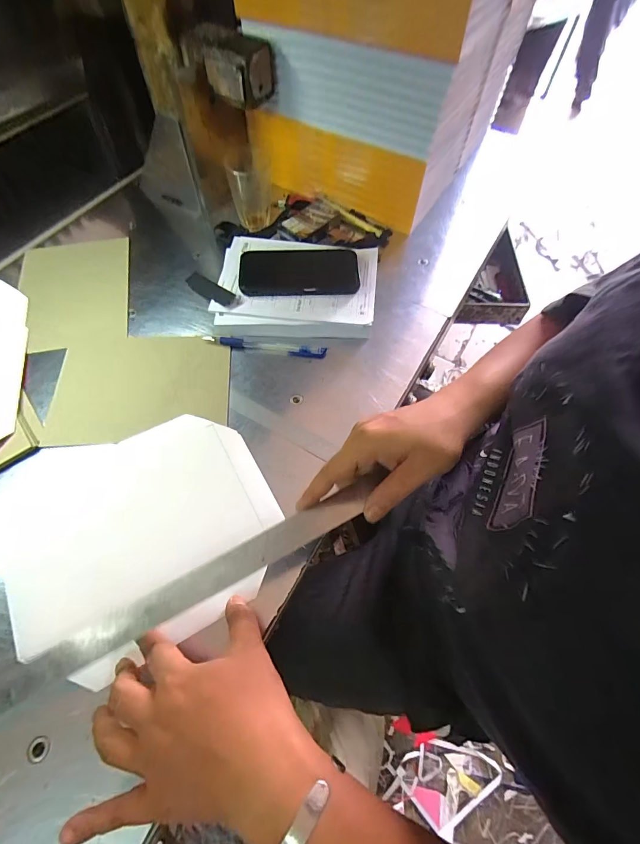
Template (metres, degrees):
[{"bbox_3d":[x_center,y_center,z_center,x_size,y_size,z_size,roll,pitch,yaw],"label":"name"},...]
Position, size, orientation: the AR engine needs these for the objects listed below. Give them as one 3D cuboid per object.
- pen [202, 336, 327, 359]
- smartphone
[{"bbox_3d":[-0.072,-0.100,0.499,0.159,0.008,0.014,8,66,3],"label":"pen"},{"bbox_3d":[-0.029,-0.211,0.536,0.166,0.014,0.085,-2,66,-2],"label":"smartphone"}]

